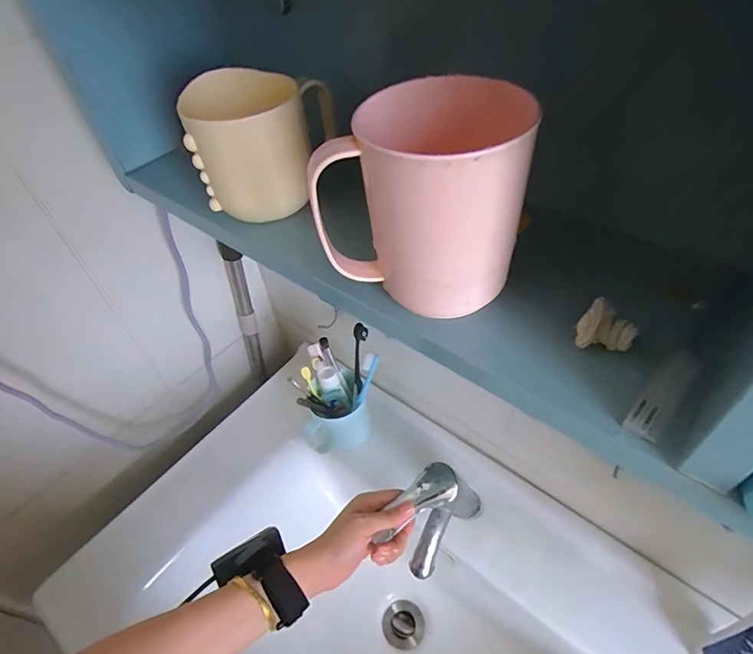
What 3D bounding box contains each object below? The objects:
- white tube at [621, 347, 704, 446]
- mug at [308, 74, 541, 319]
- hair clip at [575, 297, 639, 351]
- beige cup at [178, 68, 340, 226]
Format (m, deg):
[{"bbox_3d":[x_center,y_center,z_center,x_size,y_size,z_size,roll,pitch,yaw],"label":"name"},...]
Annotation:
[{"bbox_3d":[0.132,0.029,0.206,0.014,0.004,0.056,34,59,31],"label":"white tube"},{"bbox_3d":[0.026,-0.062,0.228,0.093,0.097,0.077,15,51,19],"label":"mug"},{"bbox_3d":[0.110,0.002,0.218,0.023,0.020,0.018,32,58,29],"label":"hair clip"},{"bbox_3d":[-0.077,-0.127,0.308,0.093,0.069,0.078,-4,48,2],"label":"beige cup"}]

